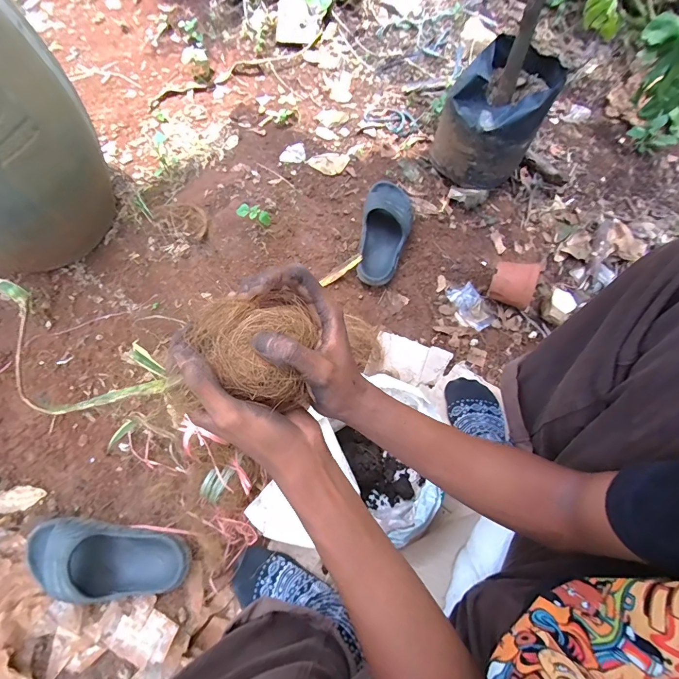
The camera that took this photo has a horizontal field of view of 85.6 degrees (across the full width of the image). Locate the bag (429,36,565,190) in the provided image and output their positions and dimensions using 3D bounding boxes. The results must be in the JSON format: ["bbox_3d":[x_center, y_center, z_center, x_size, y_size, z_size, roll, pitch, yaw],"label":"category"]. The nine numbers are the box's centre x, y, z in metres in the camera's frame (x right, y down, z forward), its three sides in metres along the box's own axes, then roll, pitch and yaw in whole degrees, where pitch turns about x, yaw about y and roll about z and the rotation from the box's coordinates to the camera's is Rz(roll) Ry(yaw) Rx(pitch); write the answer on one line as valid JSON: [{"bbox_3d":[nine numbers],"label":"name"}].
[{"bbox_3d":[0.356,-0.517,0.859,0.204,0.198,0.214,33,70,11],"label":"bag"}]

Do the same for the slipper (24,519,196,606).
[{"bbox_3d":[-0.380,0.360,0.593,0.287,0.078,0.113,7,68,5],"label":"slipper"}]

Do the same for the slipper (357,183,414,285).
[{"bbox_3d":[0.111,-0.258,0.867,0.114,0.092,0.304,7,68,5],"label":"slipper"}]

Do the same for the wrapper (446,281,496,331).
[{"bbox_3d":[0.298,-0.075,0.822,0.089,0.012,0.111,-19,69,-10],"label":"wrapper"}]

